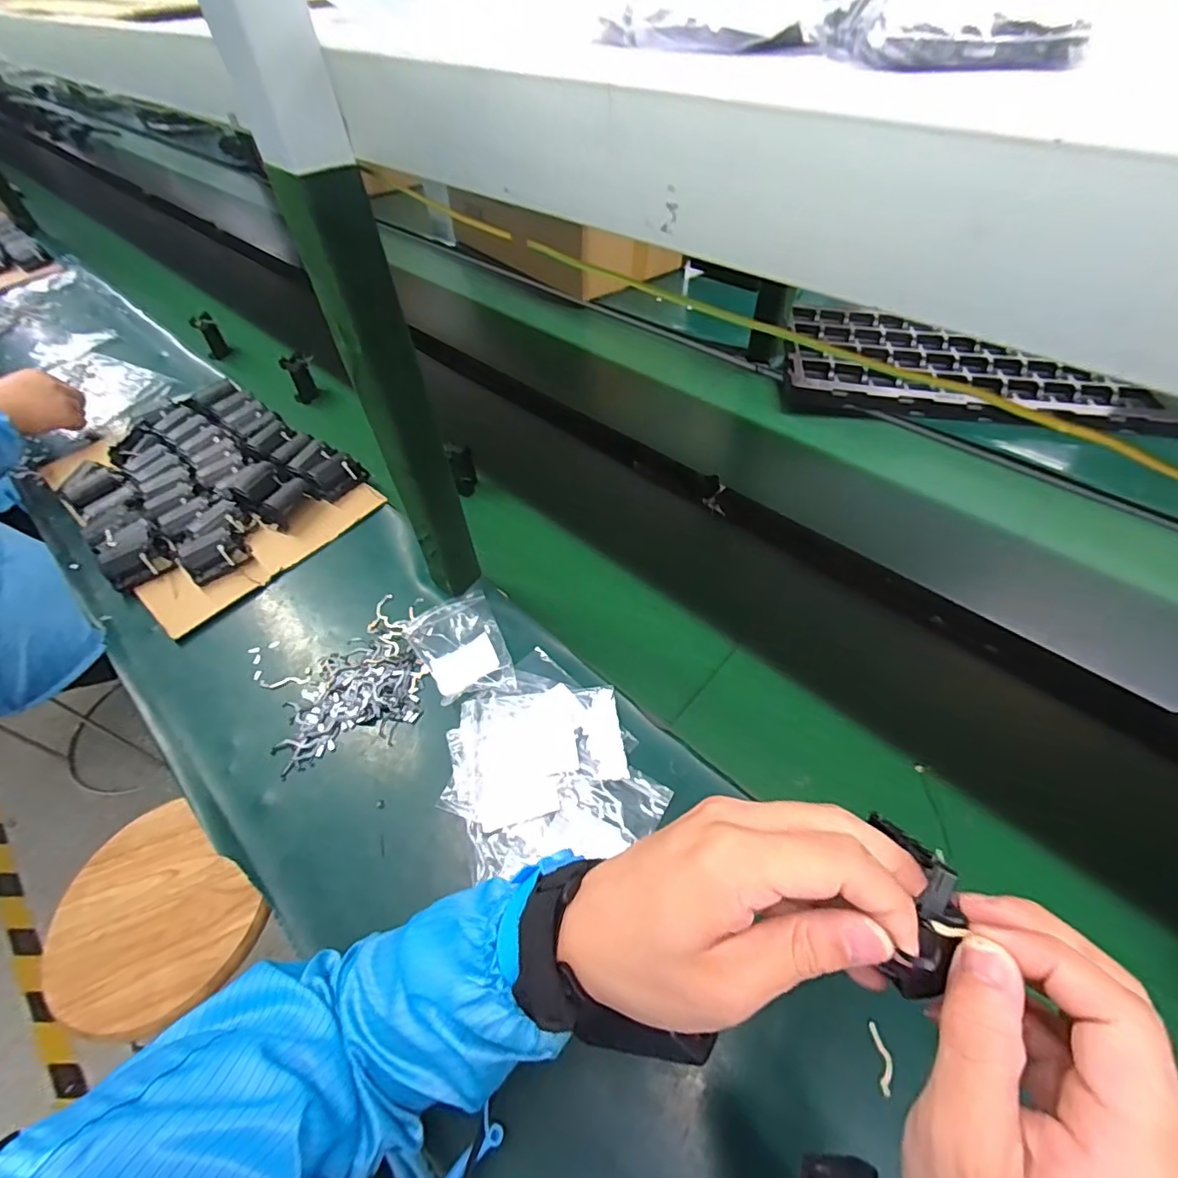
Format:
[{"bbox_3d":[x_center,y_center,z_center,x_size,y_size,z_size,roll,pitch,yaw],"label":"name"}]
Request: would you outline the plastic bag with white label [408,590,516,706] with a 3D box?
[{"bbox_3d":[-0.139,0.066,0.580,0.089,0.026,0.137,-20,52,-13],"label":"plastic bag with white label"}]

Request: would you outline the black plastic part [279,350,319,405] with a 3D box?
[{"bbox_3d":[-0.484,-0.359,0.915,0.024,0.078,0.052,32,59,26],"label":"black plastic part"}]

